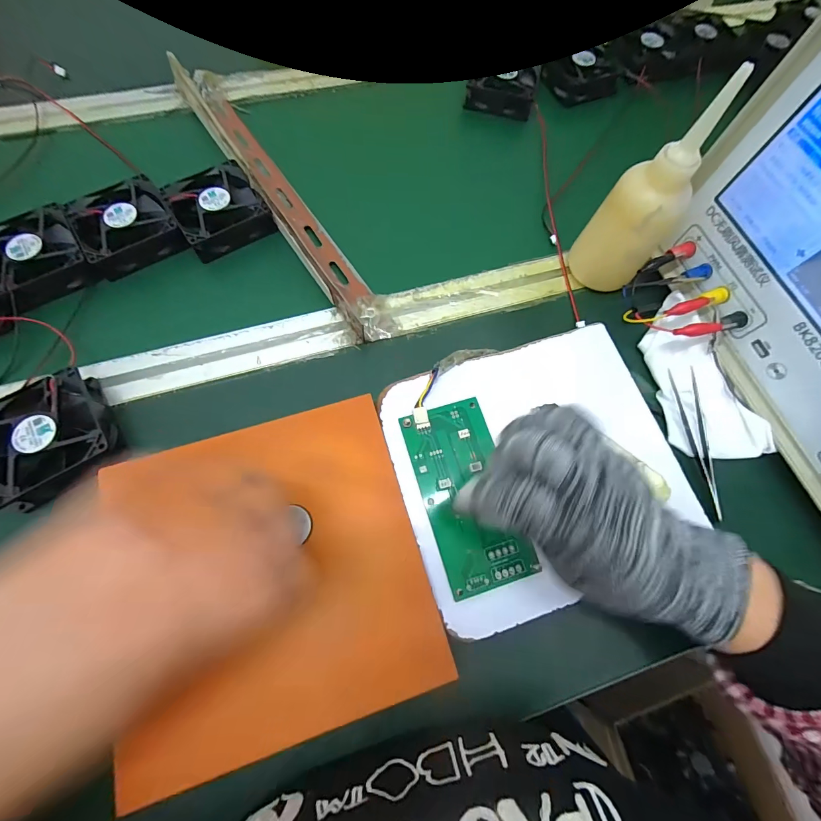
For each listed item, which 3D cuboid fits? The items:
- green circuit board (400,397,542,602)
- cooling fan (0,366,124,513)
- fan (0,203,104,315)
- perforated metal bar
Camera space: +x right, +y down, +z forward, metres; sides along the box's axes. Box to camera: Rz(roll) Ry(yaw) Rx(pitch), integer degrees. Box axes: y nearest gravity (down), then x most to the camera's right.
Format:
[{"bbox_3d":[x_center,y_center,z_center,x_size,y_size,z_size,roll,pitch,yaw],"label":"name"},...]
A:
[{"bbox_3d":[0.041,0.059,0.274,0.063,0.012,0.134,-16,71,-6],"label":"green circuit board"},{"bbox_3d":[-0.269,0.022,0.279,0.082,0.030,0.090,-29,72,-11],"label":"cooling fan"},{"bbox_3d":[-0.336,-0.134,0.339,0.080,0.033,0.094,-32,73,-12],"label":"fan"},{"bbox_3d":[-0.145,-0.232,0.380,0.039,0.032,0.394,-33,73,-12],"label":"perforated metal bar"}]

